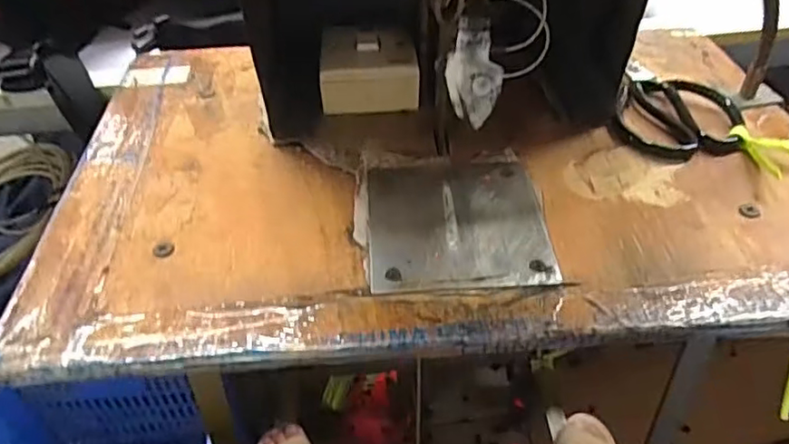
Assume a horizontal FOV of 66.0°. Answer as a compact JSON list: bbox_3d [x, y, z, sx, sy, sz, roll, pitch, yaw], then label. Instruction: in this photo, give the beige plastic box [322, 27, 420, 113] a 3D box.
[{"bbox_3d":[-0.022,-0.138,0.553,0.084,0.044,0.077,-2,43,1],"label":"beige plastic box"}]

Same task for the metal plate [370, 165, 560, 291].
[{"bbox_3d":[0.044,-0.002,0.441,0.124,0.004,0.127,-3,43,-1],"label":"metal plate"}]

